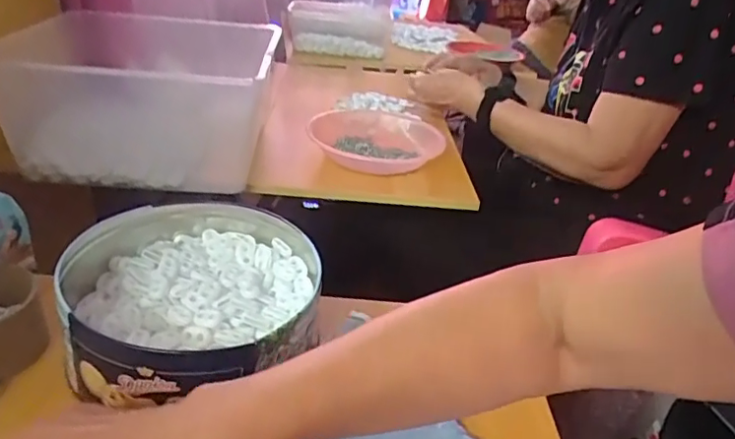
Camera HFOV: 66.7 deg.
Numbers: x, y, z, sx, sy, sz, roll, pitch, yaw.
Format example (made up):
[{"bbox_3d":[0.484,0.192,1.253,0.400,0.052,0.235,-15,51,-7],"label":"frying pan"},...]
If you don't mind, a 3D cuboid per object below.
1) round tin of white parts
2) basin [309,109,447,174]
[{"bbox_3d":[-0.134,0.054,0.440,0.183,0.064,0.219,-9,33,-27],"label":"round tin of white parts"},{"bbox_3d":[0.007,-0.105,0.820,0.198,0.057,0.206,5,29,-3],"label":"basin"}]

